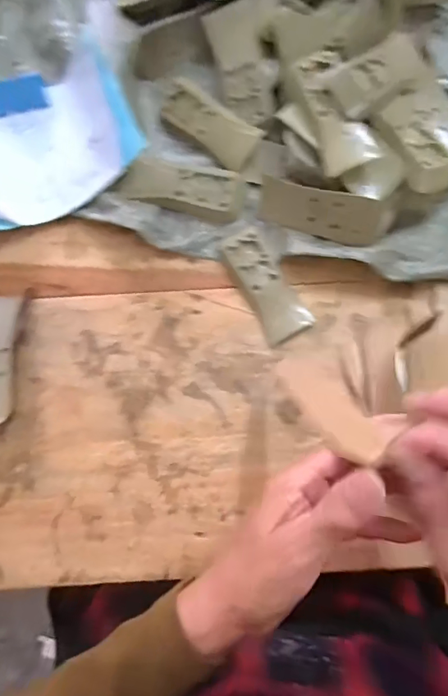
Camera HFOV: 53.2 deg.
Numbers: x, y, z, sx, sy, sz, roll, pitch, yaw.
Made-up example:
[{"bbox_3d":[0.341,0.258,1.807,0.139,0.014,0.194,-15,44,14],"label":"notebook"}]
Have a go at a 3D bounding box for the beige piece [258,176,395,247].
[{"bbox_3d":[0.083,-0.117,0.381,0.107,0.040,0.018,19,46,18],"label":"beige piece"}]

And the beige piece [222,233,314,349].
[{"bbox_3d":[0.035,-0.053,0.386,0.036,0.020,0.098,-28,80,-5],"label":"beige piece"}]

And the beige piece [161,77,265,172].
[{"bbox_3d":[-0.014,-0.202,0.405,0.096,0.013,0.040,39,108,9],"label":"beige piece"}]

